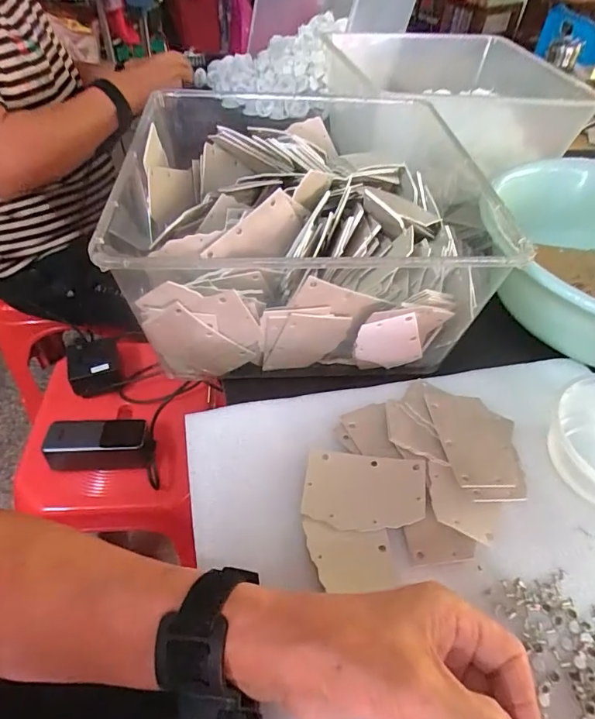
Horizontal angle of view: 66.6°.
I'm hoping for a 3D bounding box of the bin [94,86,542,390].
[{"bbox_3d":[0.017,-0.134,0.439,0.319,0.128,0.290,1,49,-4],"label":"bin"}]

